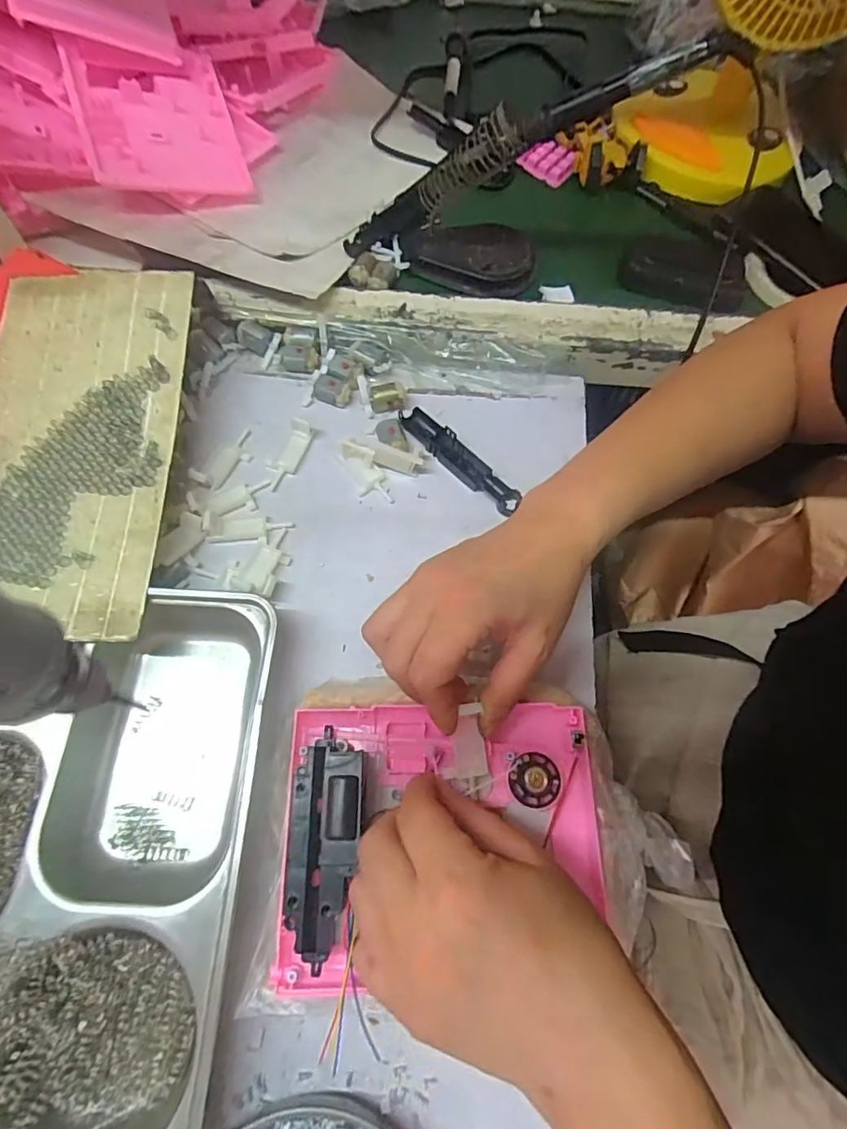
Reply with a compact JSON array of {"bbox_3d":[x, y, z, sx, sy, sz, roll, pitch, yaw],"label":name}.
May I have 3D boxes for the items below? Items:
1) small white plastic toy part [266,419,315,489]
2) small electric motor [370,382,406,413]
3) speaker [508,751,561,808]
[{"bbox_3d":[-0.103,-0.085,0.398,0.020,0.014,0.057,29,70,8],"label":"small white plastic toy part"},{"bbox_3d":[-0.029,-0.131,0.417,0.027,0.017,0.019,-9,69,-6],"label":"small electric motor"},{"bbox_3d":[0.062,0.118,0.290,0.028,0.009,0.027,1,69,-2],"label":"speaker"}]

